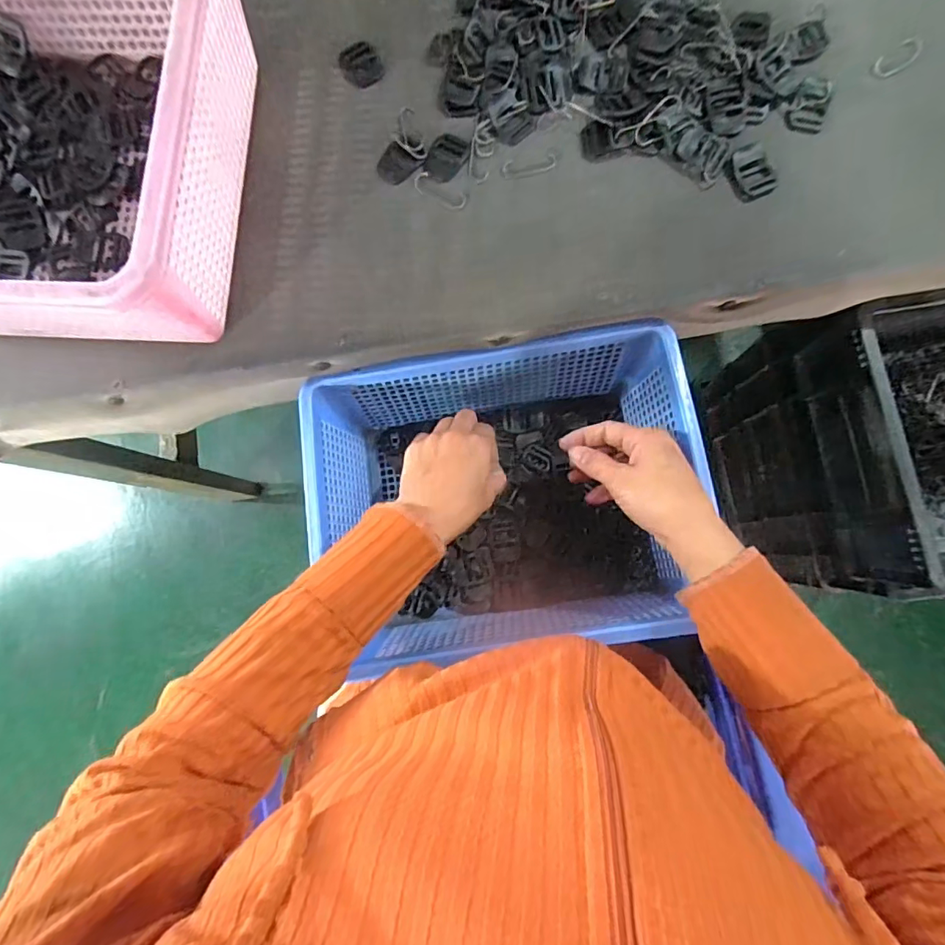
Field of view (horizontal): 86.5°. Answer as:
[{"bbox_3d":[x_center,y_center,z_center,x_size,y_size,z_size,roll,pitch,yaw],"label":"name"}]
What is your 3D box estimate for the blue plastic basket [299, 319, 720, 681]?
[{"bbox_3d":[0.023,0.018,0.422,0.291,0.107,0.228,-7,82,1],"label":"blue plastic basket"}]

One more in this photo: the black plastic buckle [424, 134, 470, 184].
[{"bbox_3d":[-0.022,-0.246,0.391,0.028,0.004,0.041,29,84,5],"label":"black plastic buckle"}]

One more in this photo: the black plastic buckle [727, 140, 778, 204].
[{"bbox_3d":[0.211,-0.227,0.379,0.032,0.009,0.037,-28,82,-2],"label":"black plastic buckle"}]

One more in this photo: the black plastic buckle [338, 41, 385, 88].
[{"bbox_3d":[-0.091,-0.333,0.409,0.030,0.004,0.038,-28,82,-2],"label":"black plastic buckle"}]

